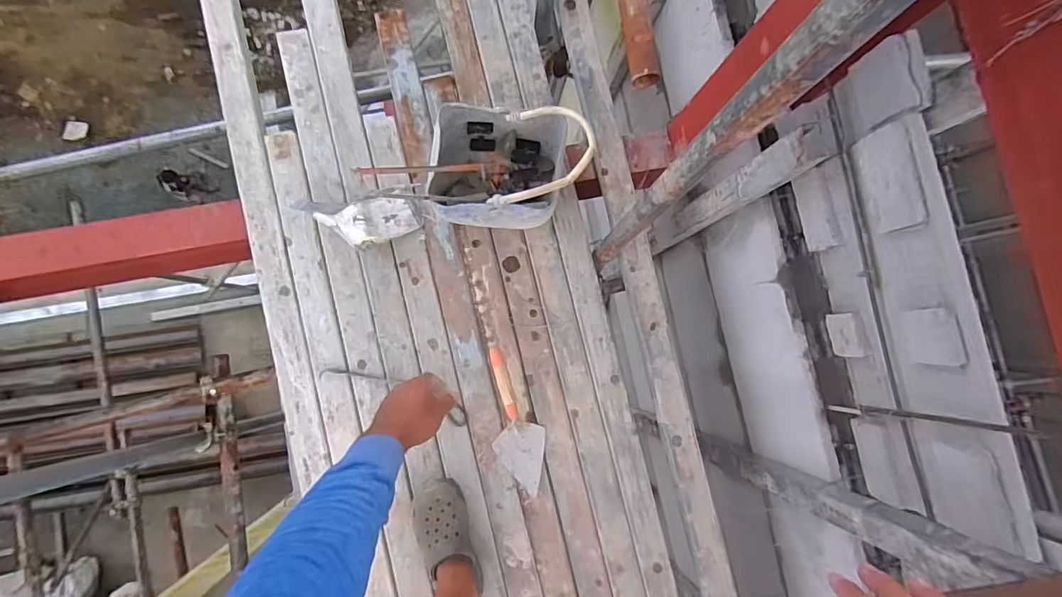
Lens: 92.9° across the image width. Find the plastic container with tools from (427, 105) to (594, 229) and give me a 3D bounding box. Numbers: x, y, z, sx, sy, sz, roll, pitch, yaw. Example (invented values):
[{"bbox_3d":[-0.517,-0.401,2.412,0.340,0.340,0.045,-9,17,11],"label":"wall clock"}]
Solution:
[{"bbox_3d":[-0.063,-0.310,1.132,0.318,0.311,0.275,-5,84,-6],"label":"plastic container with tools"}]

